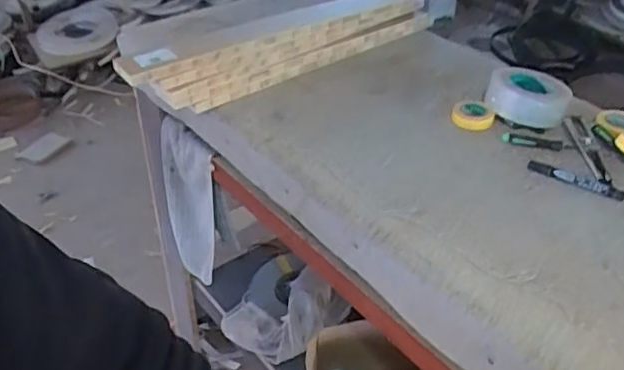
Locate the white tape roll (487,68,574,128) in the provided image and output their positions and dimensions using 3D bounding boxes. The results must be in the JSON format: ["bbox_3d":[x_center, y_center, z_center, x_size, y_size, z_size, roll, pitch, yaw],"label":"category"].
[{"bbox_3d":[0.344,-0.139,0.978,0.124,0.049,0.124,13,41,14],"label":"white tape roll"}]

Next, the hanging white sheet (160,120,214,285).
[{"bbox_3d":[-0.248,0.039,1.263,0.056,0.385,0.164,-24,45,-28],"label":"hanging white sheet"}]

